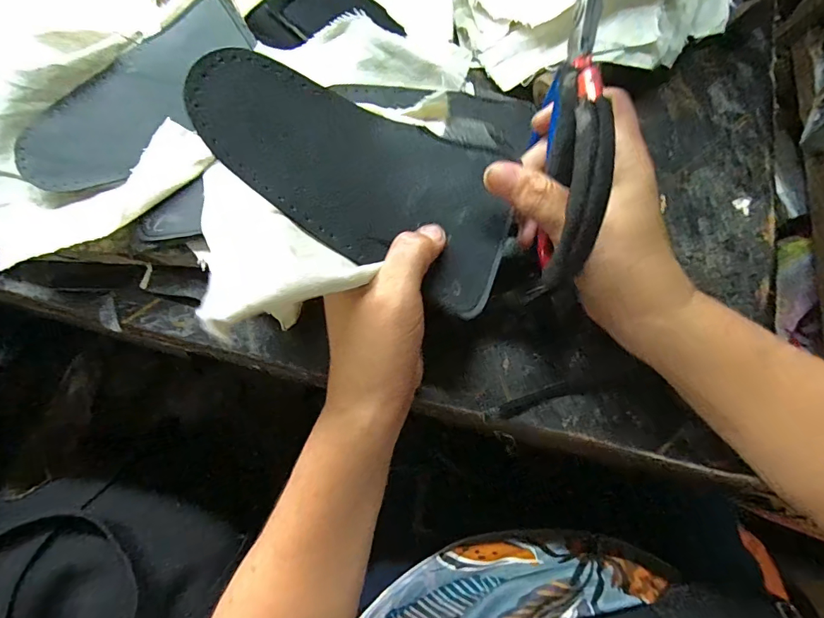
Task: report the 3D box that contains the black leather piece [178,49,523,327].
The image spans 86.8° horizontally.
[{"bbox_3d":[-0.022,-0.065,0.214,0.158,0.019,0.084,23,70,-23],"label":"black leather piece"}]

